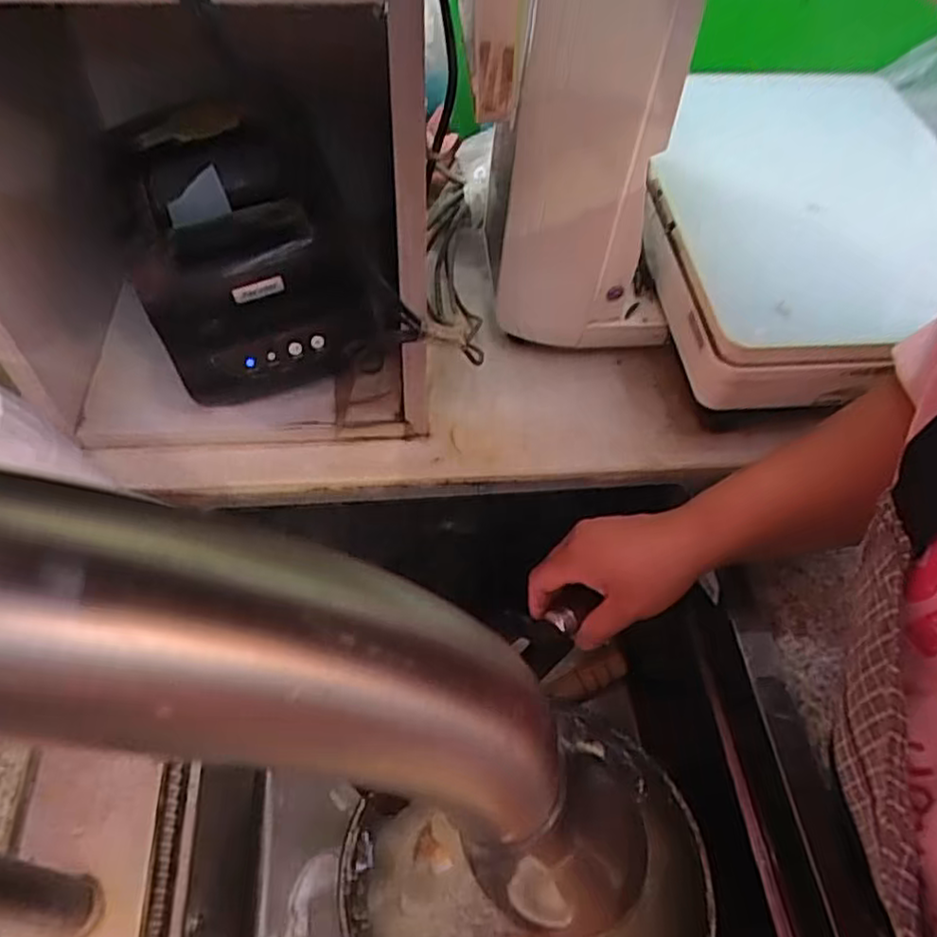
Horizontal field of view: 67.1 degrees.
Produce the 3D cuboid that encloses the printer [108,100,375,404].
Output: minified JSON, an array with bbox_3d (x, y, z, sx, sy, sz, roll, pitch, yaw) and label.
[{"bbox_3d":[-0.168,-0.163,0.528,0.150,0.131,0.179,-18,57,-15],"label":"printer"}]

